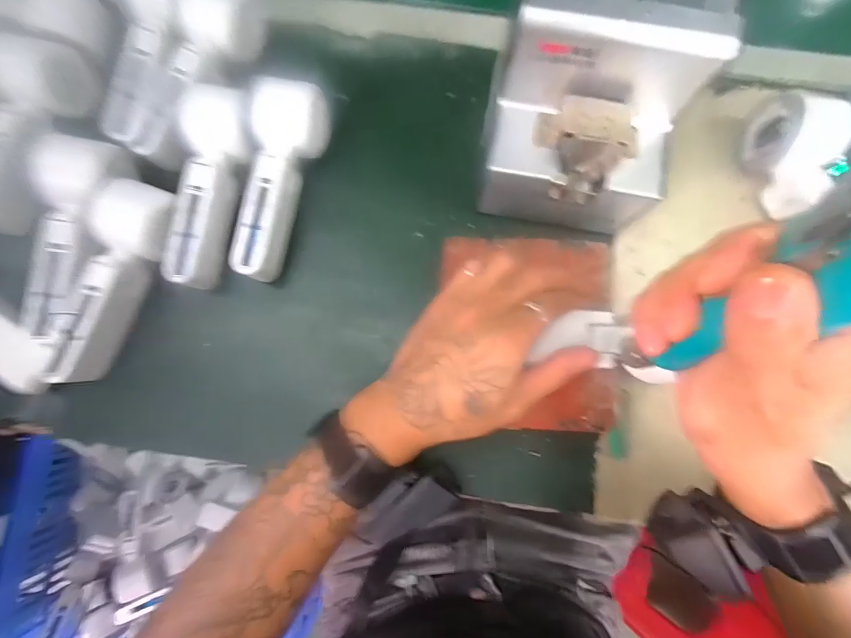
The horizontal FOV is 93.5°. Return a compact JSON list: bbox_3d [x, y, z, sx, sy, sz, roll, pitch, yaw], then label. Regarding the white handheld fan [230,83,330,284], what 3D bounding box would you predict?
[{"bbox_3d":[-0.122,-0.113,0.329,0.052,0.053,0.164,8,81,2],"label":"white handheld fan"}]

